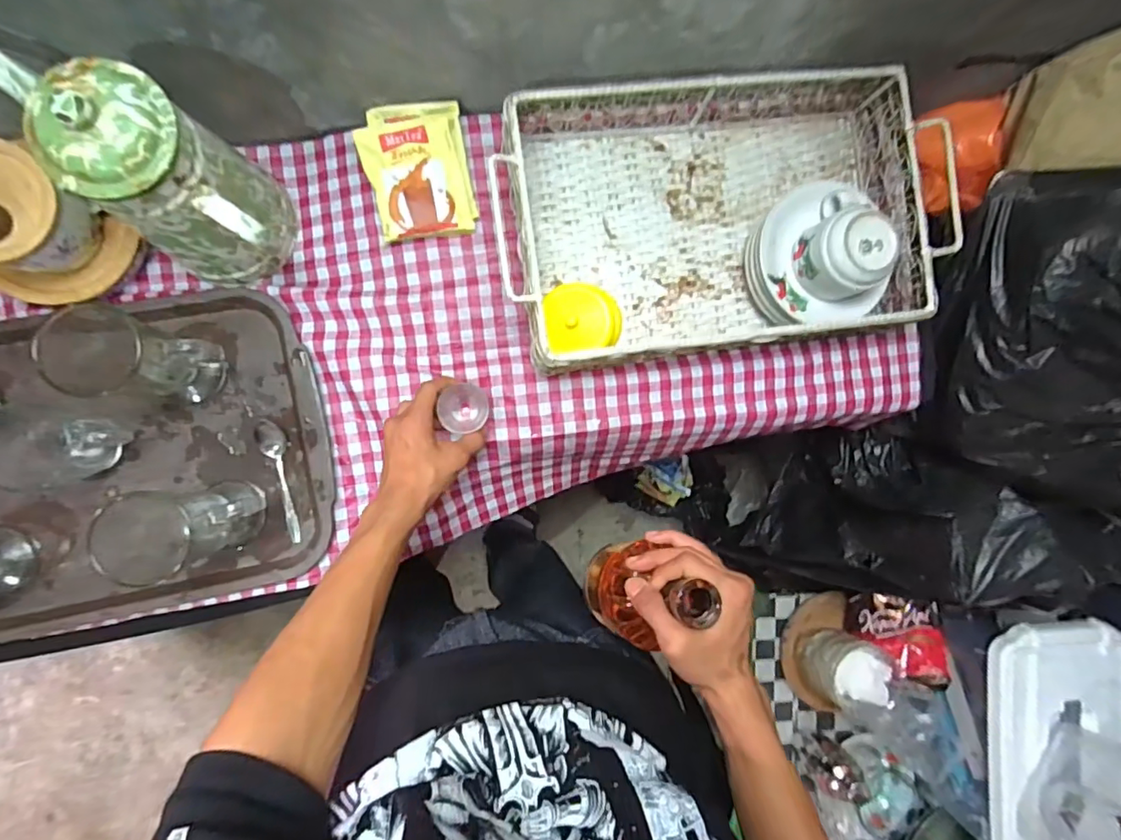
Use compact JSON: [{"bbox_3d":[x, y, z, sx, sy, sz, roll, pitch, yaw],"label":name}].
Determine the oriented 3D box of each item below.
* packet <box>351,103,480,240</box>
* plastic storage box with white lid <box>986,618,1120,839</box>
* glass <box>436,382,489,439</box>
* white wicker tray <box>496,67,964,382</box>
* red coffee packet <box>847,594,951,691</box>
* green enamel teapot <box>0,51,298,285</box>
[{"bbox_3d":[-0.144,-0.252,0.544,0.099,0.028,0.131,-12,92,-8],"label":"packet"},{"bbox_3d":[0.770,0.505,0.814,0.220,0.064,0.385,1,90,-8],"label":"plastic storage box with white lid"},{"bbox_3d":[-0.094,-0.009,0.536,0.047,0.047,0.048,-15,92,-8],"label":"glass"},{"bbox_3d":[0.158,-0.205,0.551,0.438,0.089,0.260,-9,91,-8],"label":"white wicker tray"},{"bbox_3d":[0.565,0.374,0.900,0.134,0.029,0.158,-10,95,31],"label":"red coffee packet"},{"bbox_3d":[-0.336,-0.213,0.453,0.213,0.199,0.120,43,85,-6],"label":"green enamel teapot"}]

